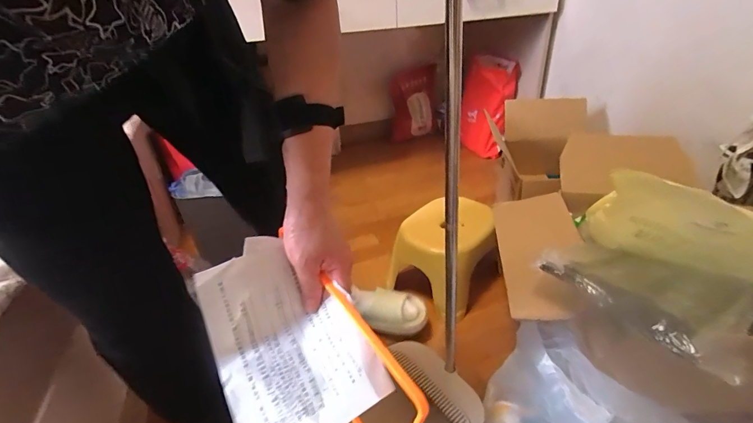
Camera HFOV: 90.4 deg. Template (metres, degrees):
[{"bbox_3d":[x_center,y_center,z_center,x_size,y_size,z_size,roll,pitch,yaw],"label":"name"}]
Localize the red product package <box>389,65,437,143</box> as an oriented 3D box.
[{"bbox_3d":[0.193,-0.541,1.894,0.265,0.347,0.096,-3,5,6],"label":"red product package"}]

